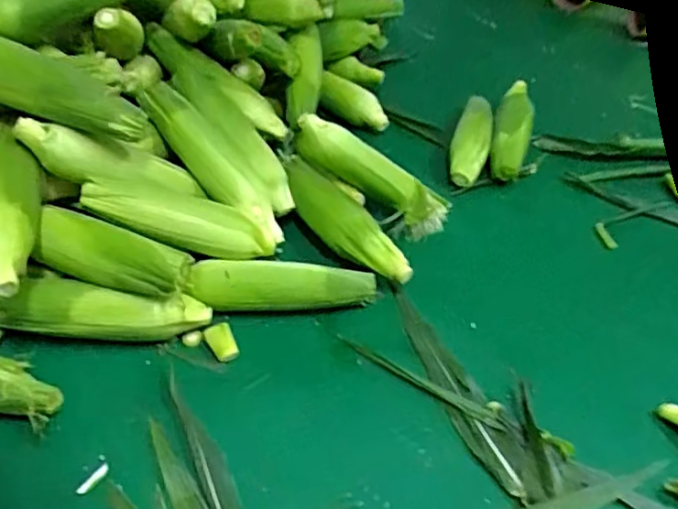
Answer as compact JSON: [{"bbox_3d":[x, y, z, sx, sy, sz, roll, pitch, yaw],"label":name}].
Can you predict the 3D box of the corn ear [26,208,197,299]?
[{"bbox_3d":[-0.229,0.005,0.580,0.156,0.058,0.054,18,44,11],"label":"corn ear"}]

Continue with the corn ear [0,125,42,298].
[{"bbox_3d":[-0.310,-0.051,0.538,0.062,0.049,0.196,-8,59,-15],"label":"corn ear"}]

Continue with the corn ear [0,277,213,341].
[{"bbox_3d":[-0.249,0.059,0.577,0.227,0.061,0.050,6,43,-2],"label":"corn ear"}]

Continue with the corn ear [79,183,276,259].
[{"bbox_3d":[-0.163,-0.040,0.610,0.201,0.043,0.050,15,41,-16],"label":"corn ear"}]

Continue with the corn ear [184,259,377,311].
[{"bbox_3d":[-0.059,0.034,0.630,0.198,0.053,0.040,-2,44,-10],"label":"corn ear"}]

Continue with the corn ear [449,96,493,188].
[{"bbox_3d":[0.203,-0.175,0.893,0.056,0.039,0.192,15,44,8],"label":"corn ear"}]

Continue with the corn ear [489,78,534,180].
[{"bbox_3d":[0.275,-0.204,0.926,0.061,0.053,0.252,17,44,11],"label":"corn ear"}]

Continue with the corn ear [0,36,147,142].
[{"bbox_3d":[-0.305,-0.172,0.575,0.243,0.067,0.073,21,45,14],"label":"corn ear"}]

